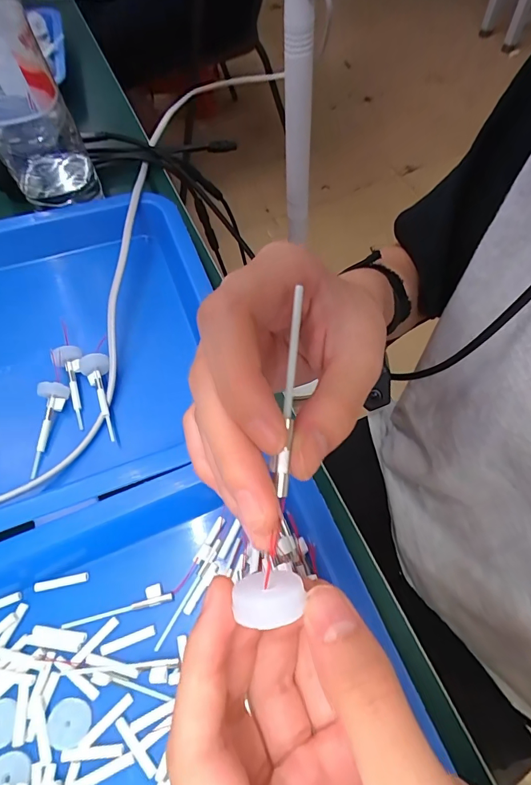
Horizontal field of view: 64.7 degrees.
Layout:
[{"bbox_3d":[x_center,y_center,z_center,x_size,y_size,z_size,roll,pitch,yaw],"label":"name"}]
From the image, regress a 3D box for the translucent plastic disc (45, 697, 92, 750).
[{"bbox_3d":[-0.101,0.170,0.215,0.021,0.004,0.020,-1,62,2],"label":"translucent plastic disc"}]

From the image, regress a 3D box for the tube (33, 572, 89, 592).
[{"bbox_3d":[-0.122,0.113,0.249,0.031,0.004,0.006,-10,62,-3],"label":"tube"}]

